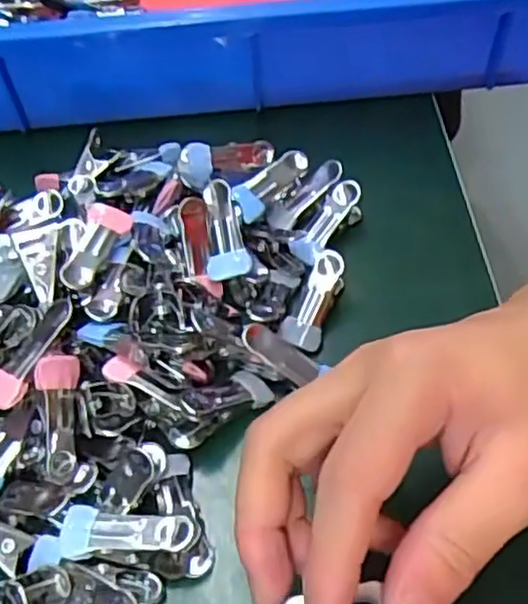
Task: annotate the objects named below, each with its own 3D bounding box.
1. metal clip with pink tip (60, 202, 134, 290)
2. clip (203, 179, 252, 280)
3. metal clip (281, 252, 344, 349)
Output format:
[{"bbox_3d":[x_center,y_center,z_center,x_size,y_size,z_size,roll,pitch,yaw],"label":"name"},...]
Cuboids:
[{"bbox_3d":[-0.083,-0.026,0.337,0.020,0.010,0.050,10,55,12],"label":"metal clip with pink tip"},{"bbox_3d":[-0.021,-0.036,0.355,0.021,0.016,0.050,-9,77,-4],"label":"clip"},{"bbox_3d":[0.027,0.000,0.354,0.019,0.016,0.051,20,78,17],"label":"metal clip"}]

